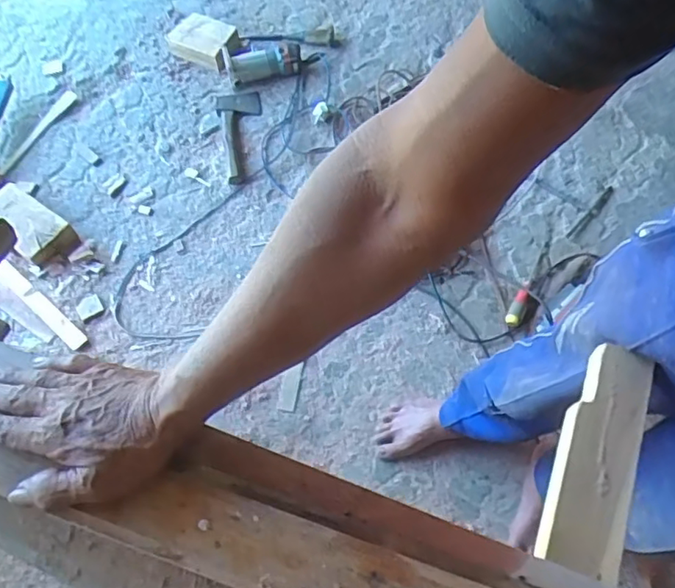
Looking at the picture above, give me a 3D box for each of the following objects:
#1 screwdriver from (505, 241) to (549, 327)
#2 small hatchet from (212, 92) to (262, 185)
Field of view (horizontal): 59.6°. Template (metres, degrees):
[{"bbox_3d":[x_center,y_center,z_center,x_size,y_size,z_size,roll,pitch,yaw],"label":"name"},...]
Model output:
[{"bbox_3d":[0.434,-0.026,1.322,0.029,0.024,0.240,27,69,13],"label":"screwdriver"},{"bbox_3d":[-0.241,-0.405,1.528,0.123,0.042,0.278,-13,65,-5],"label":"small hatchet"}]

